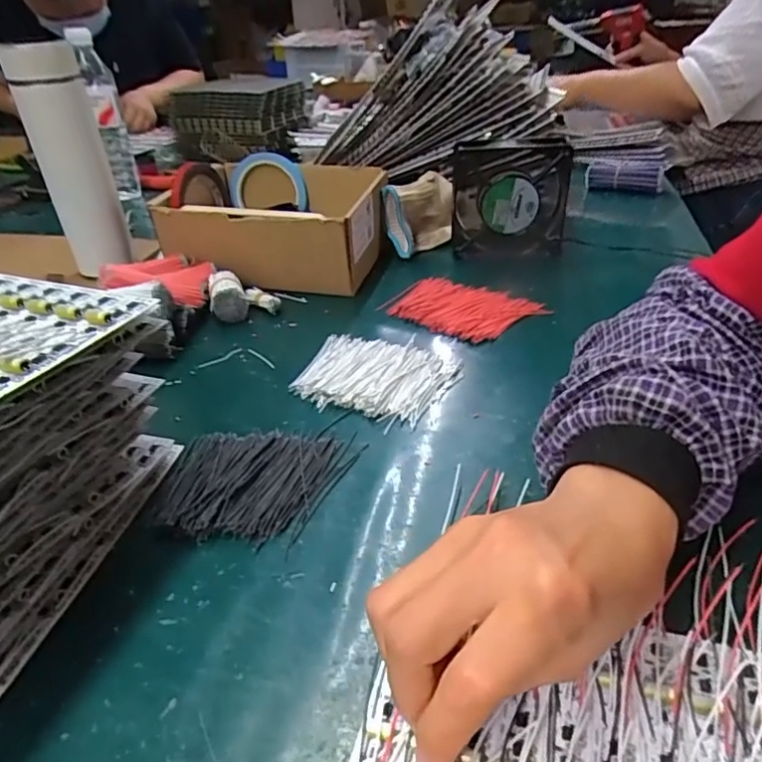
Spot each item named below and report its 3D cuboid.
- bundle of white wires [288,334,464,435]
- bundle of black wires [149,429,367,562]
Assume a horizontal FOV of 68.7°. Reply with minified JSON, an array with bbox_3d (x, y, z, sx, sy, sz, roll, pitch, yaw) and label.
[{"bbox_3d":[-0.006,-0.006,0.447,0.120,0.007,0.097,19,40,30],"label":"bundle of white wires"},{"bbox_3d":[-0.082,0.060,0.354,0.116,0.012,0.097,5,34,12],"label":"bundle of black wires"}]

